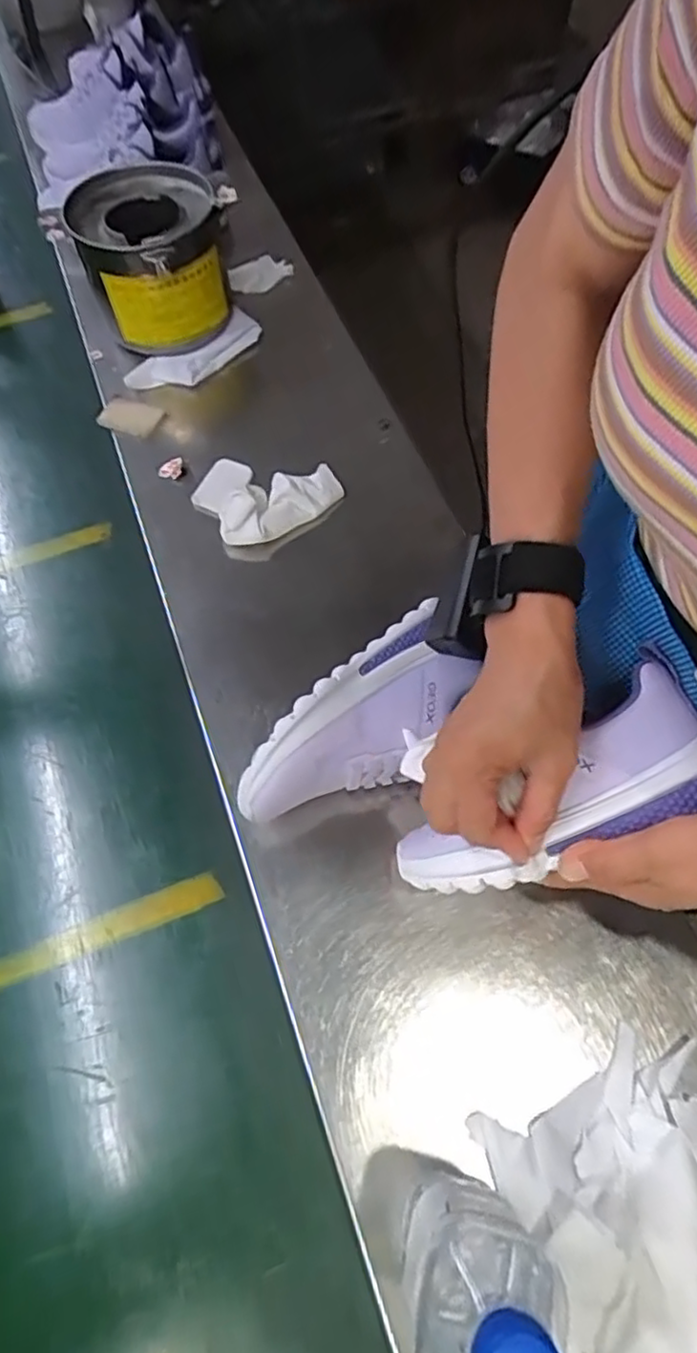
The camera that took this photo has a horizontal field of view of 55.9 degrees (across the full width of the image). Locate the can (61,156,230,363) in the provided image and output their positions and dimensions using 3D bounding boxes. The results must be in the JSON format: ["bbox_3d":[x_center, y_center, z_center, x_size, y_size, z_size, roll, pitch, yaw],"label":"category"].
[{"bbox_3d":[-0.198,-0.423,0.678,0.133,0.115,0.144,0,64,0],"label":"can"}]

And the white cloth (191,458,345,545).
[{"bbox_3d":[-0.077,-0.173,0.608,0.121,0.039,0.108,-33,68,-15],"label":"white cloth"}]

